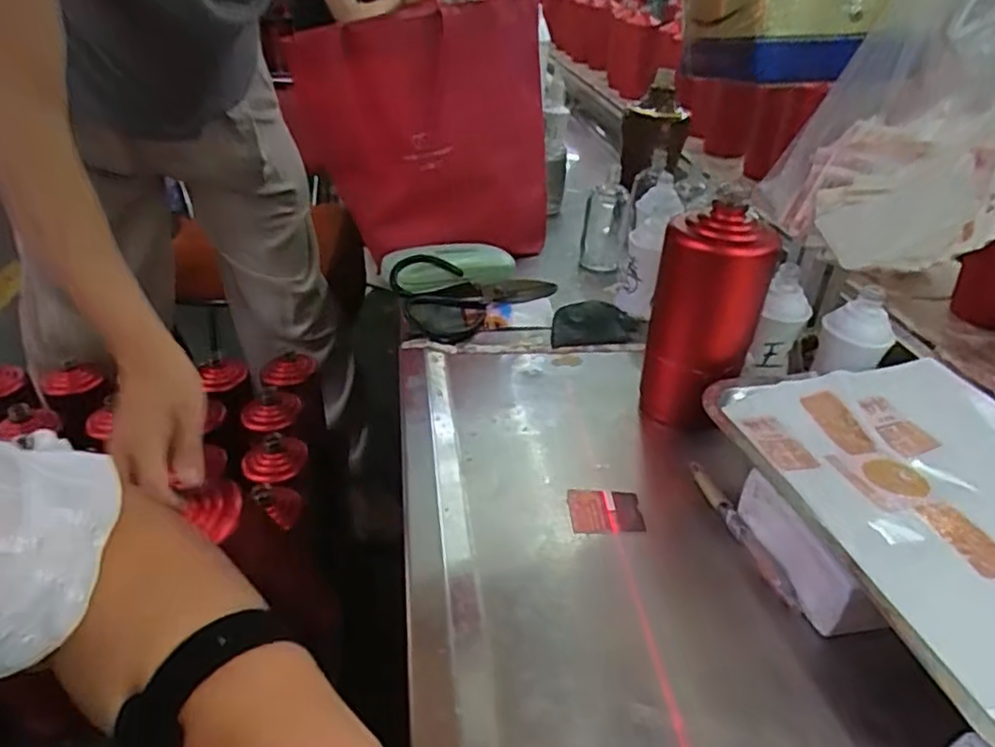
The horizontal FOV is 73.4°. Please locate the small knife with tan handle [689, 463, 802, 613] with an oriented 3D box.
[{"bbox_3d":[0.166,0.107,0.461,0.014,0.012,0.133,-6,35,-10],"label":"small knife with tan handle"}]

